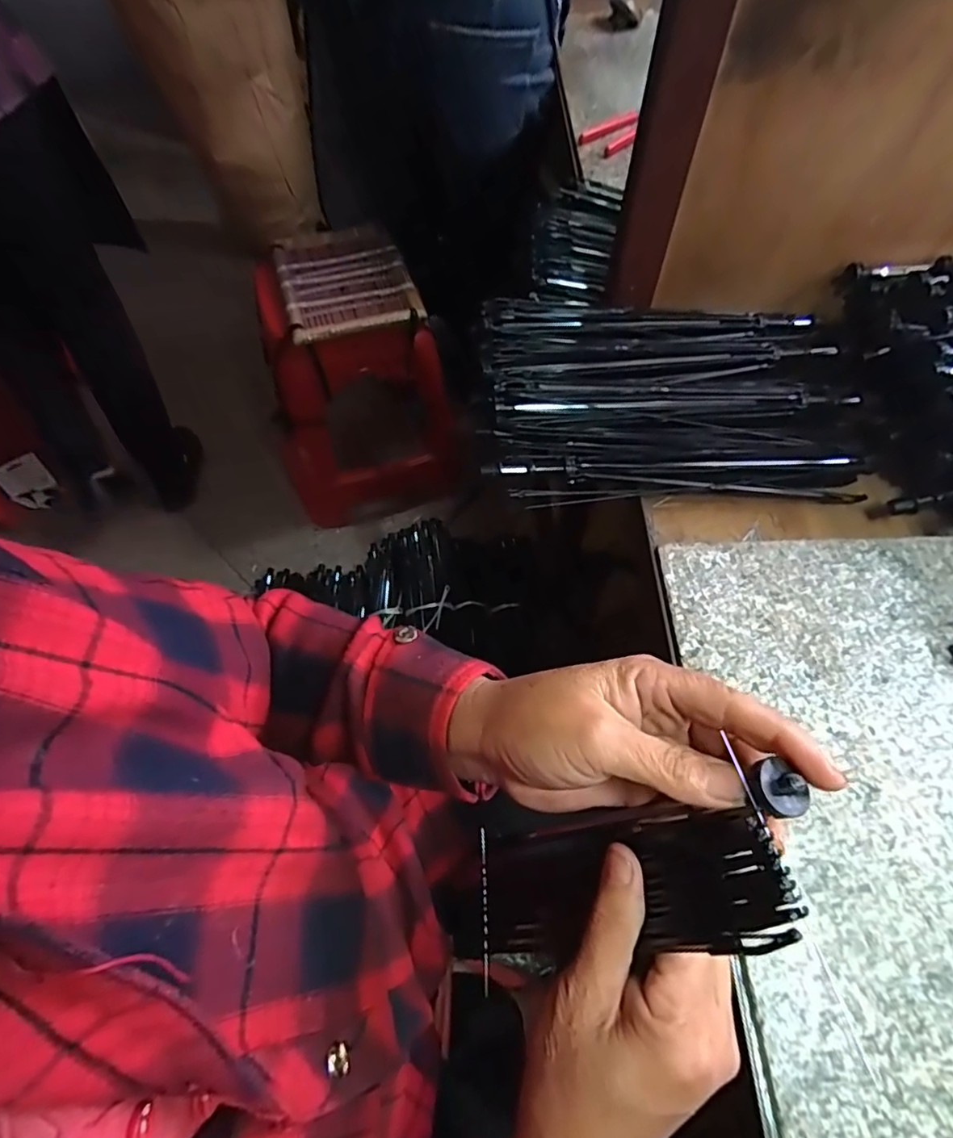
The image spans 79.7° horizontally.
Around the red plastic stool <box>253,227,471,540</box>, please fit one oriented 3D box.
[{"bbox_3d":[-0.260,-0.428,1.306,0.383,0.501,0.390,-10,60,-6],"label":"red plastic stool"}]

